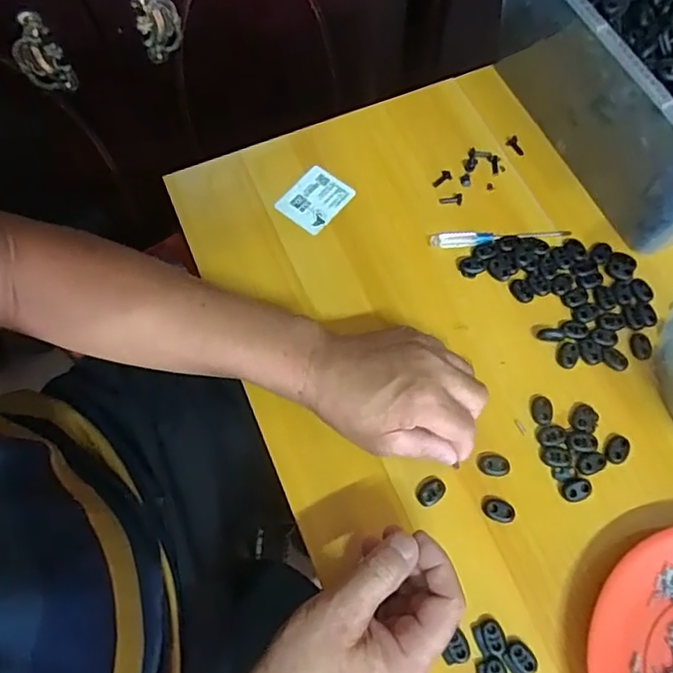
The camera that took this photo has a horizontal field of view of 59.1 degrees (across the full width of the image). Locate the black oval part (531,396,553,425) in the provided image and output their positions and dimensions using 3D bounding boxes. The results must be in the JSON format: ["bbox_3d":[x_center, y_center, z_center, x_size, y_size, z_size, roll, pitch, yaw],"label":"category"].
[{"bbox_3d":[0.155,0.056,0.450,0.015,0.005,0.021,-9,68,-3],"label":"black oval part"}]

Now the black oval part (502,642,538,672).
[{"bbox_3d":[0.119,0.210,0.386,0.018,0.004,0.020,-41,74,-15],"label":"black oval part"}]

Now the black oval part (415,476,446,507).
[{"bbox_3d":[0.068,0.111,0.428,0.022,0.004,0.017,-37,73,-13],"label":"black oval part"}]

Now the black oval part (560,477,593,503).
[{"bbox_3d":[0.173,0.110,0.425,0.021,0.006,0.016,-11,69,-4],"label":"black oval part"}]

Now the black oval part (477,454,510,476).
[{"bbox_3d":[0.115,0.094,0.434,0.022,0.008,0.015,5,68,2],"label":"black oval part"}]

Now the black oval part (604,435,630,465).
[{"bbox_3d":[0.207,0.083,0.436,0.016,0.004,0.022,29,71,11],"label":"black oval part"}]

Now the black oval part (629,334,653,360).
[{"bbox_3d":[0.241,0.008,0.468,0.017,0.004,0.022,-7,68,-3],"label":"black oval part"}]

